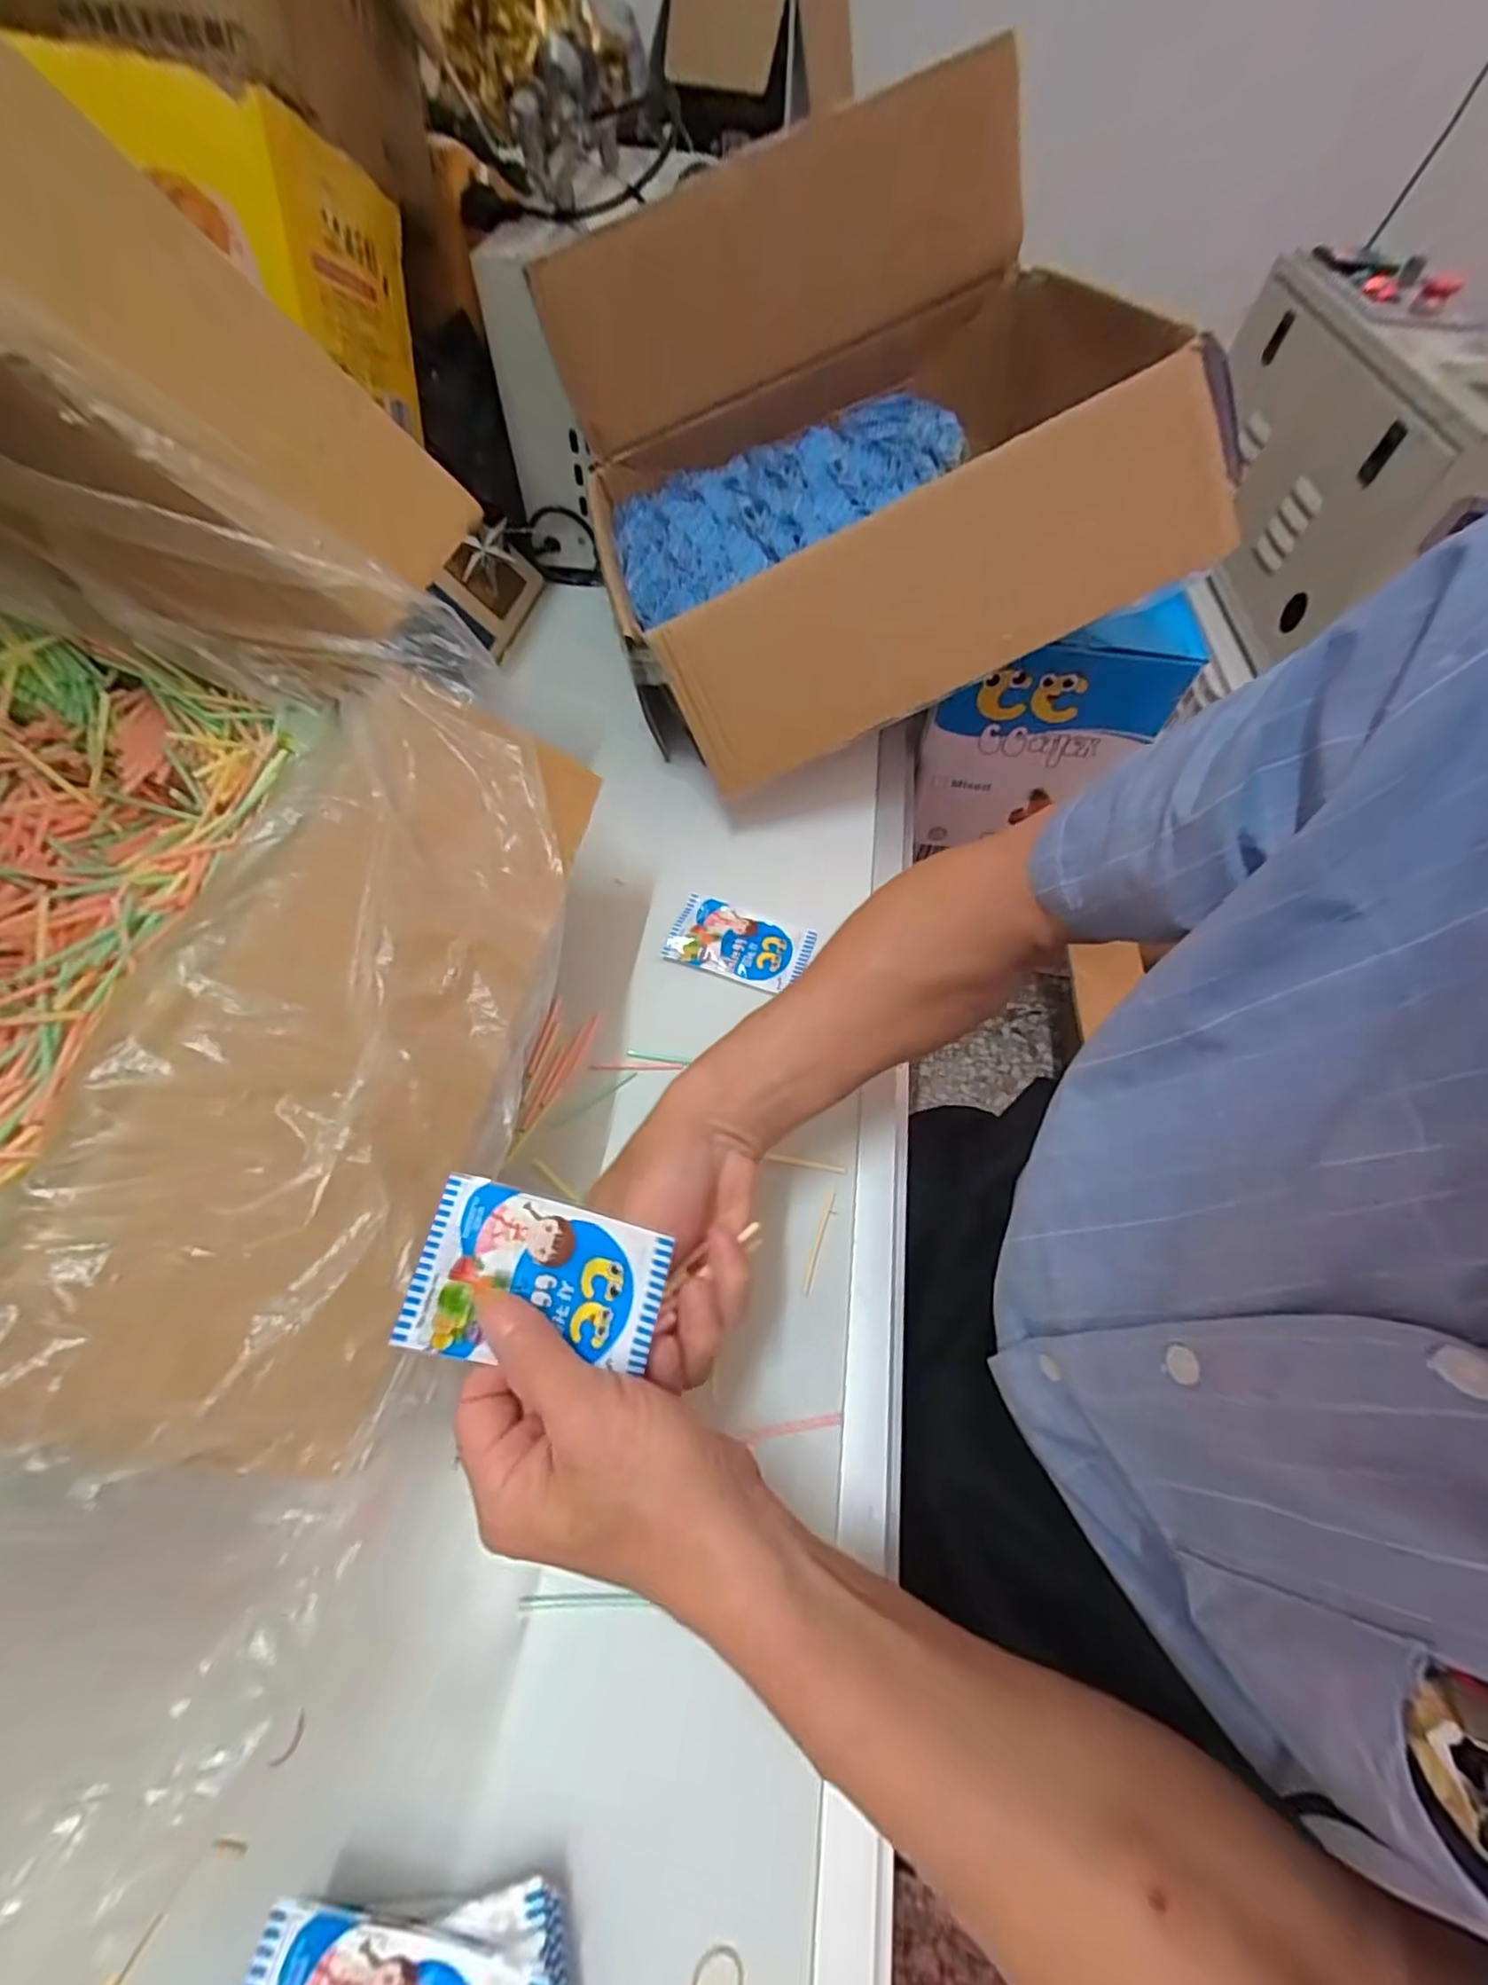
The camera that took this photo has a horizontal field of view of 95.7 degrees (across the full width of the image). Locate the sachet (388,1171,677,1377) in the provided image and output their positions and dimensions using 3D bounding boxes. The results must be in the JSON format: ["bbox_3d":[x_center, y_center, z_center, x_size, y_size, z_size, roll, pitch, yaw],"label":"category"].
[{"bbox_3d":[-0.083,0.116,0.273,0.098,0.021,0.063,11,59,4],"label":"sachet"}]

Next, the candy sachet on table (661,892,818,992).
[{"bbox_3d":[-0.004,-0.038,0.511,0.104,0.013,0.062,18,60,8],"label":"candy sachet on table"}]

